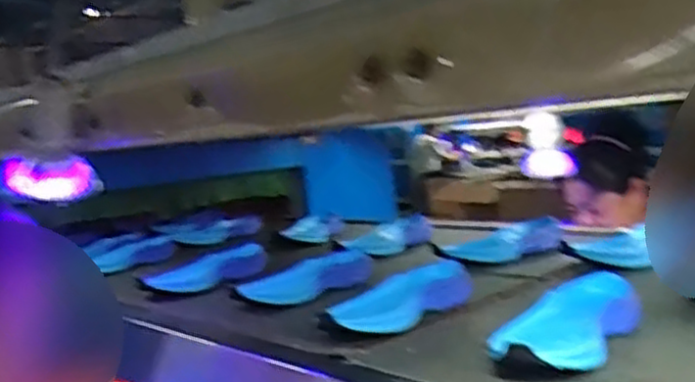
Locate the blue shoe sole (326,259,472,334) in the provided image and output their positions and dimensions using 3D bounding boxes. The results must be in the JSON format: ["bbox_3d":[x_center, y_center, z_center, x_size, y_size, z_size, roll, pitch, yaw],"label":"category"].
[{"bbox_3d":[0.067,0.124,0.869,0.080,0.037,0.217,0,8,44],"label":"blue shoe sole"}]

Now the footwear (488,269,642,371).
[{"bbox_3d":[0.215,0.127,0.715,0.087,0.039,0.241,-1,7,35],"label":"footwear"}]

